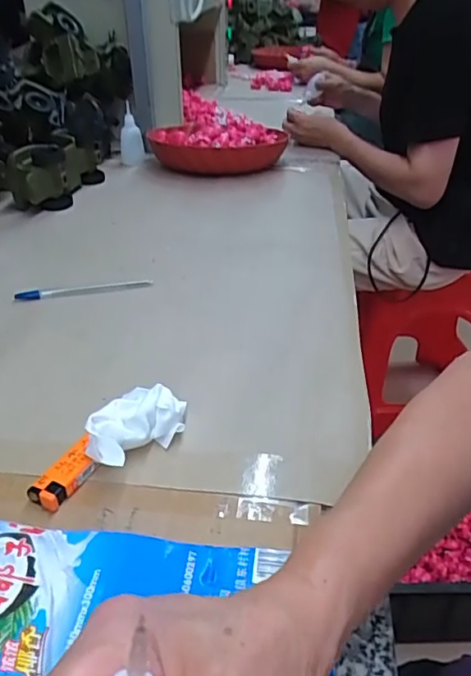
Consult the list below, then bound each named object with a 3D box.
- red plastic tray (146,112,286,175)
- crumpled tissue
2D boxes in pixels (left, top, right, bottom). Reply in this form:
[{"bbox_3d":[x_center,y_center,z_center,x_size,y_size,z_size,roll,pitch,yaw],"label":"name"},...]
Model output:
[{"bbox_3d":[-0.032,-0.330,0.961,0.217,0.052,0.204,-1,34,-2],"label":"red plastic tray"},{"bbox_3d":[-0.072,0.064,0.402,0.044,0.034,0.078,27,40,32],"label":"crumpled tissue"}]

